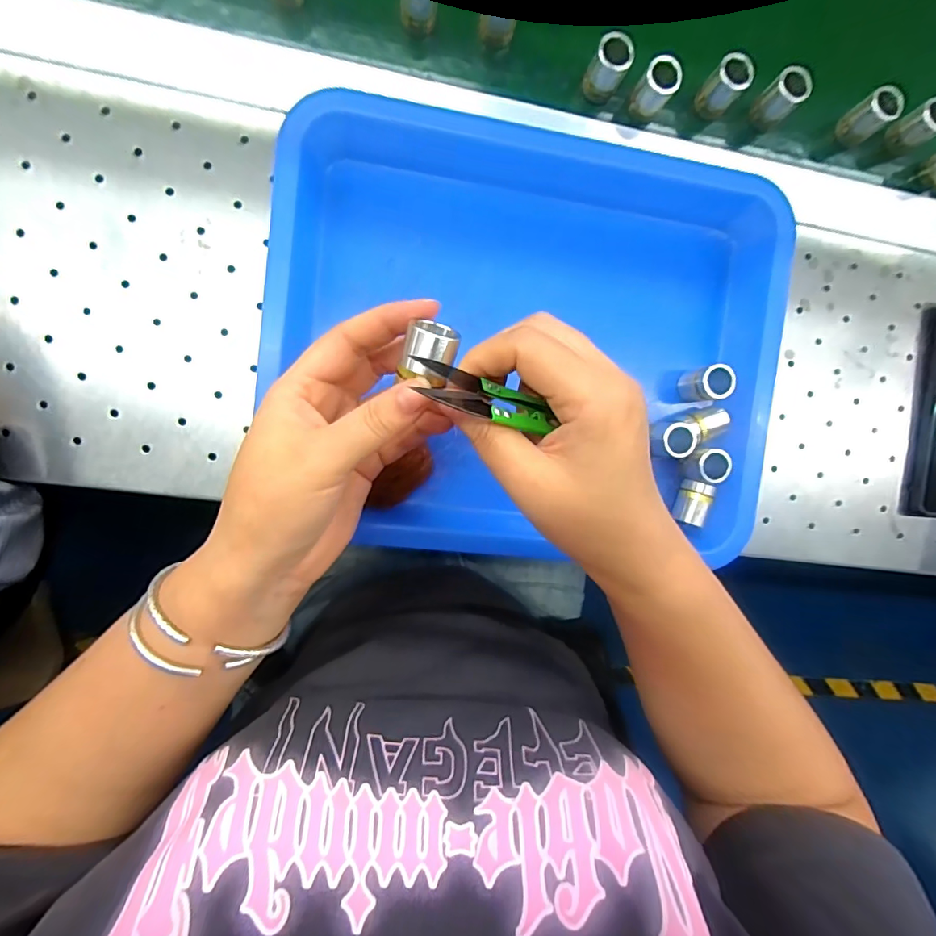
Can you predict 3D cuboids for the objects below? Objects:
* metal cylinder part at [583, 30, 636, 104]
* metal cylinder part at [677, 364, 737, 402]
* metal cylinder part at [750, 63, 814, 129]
[{"bbox_3d":[0.091,-0.262,0.310,0.022,0.040,0.018,27,89,-9],"label":"metal cylinder part"},{"bbox_3d":[0.161,-0.058,0.319,0.022,0.033,0.023,-1,94,-8],"label":"metal cylinder part"},{"bbox_3d":[0.215,-0.255,0.327,0.018,0.041,0.022,-38,98,-4],"label":"metal cylinder part"}]

